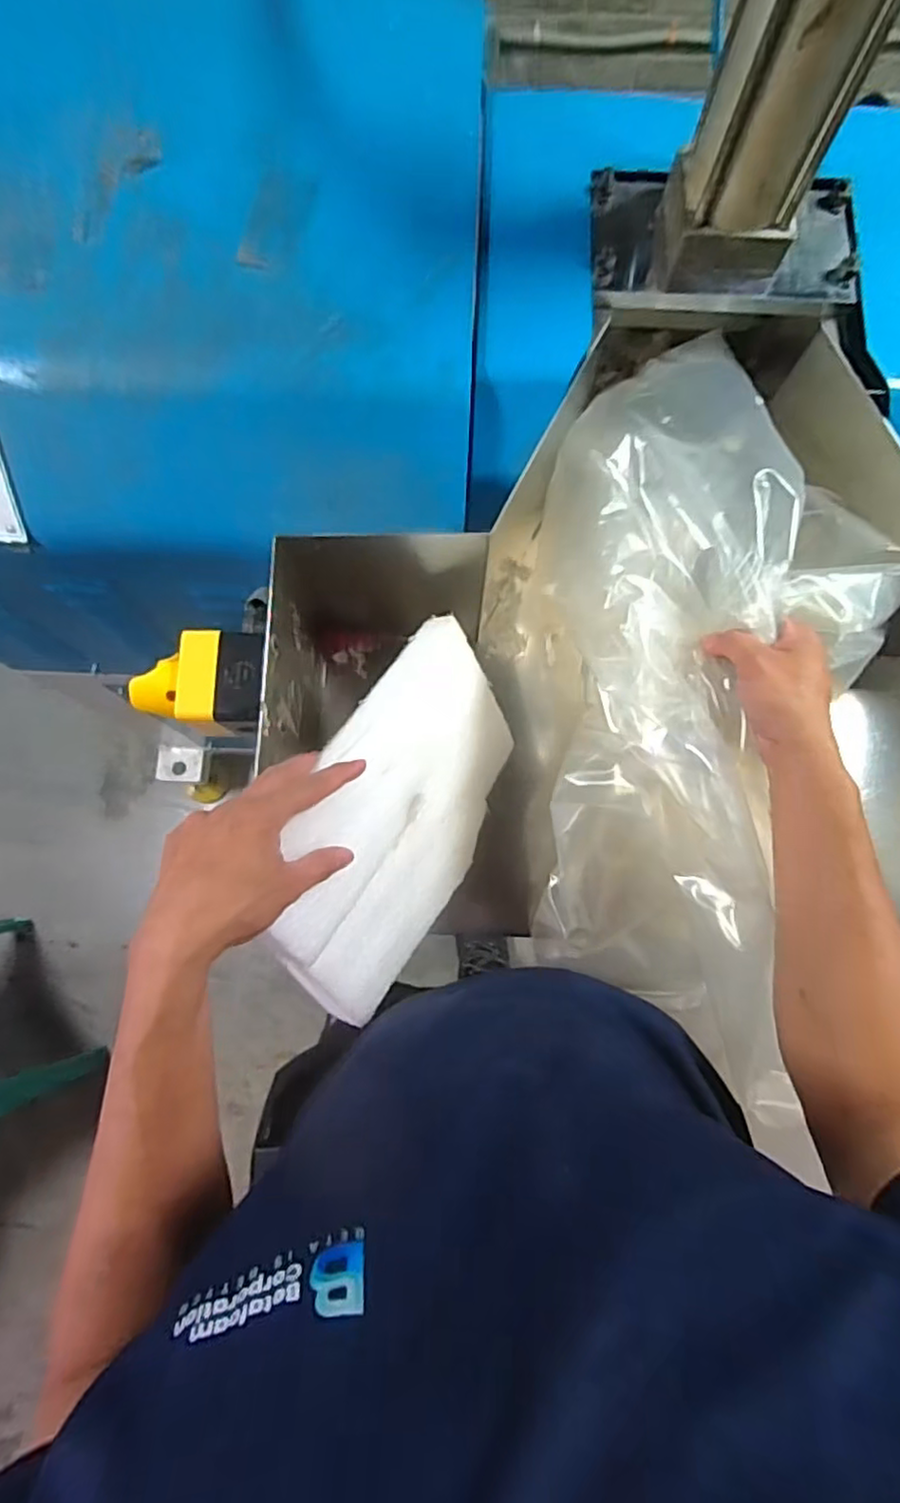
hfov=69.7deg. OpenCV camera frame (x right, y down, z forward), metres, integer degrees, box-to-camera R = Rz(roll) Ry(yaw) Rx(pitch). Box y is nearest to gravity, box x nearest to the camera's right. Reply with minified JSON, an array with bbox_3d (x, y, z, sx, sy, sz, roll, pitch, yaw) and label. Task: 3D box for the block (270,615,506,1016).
[{"bbox_3d":[-0.044,0.060,0.579,0.037,0.196,0.311,8,51,38],"label":"block"}]

